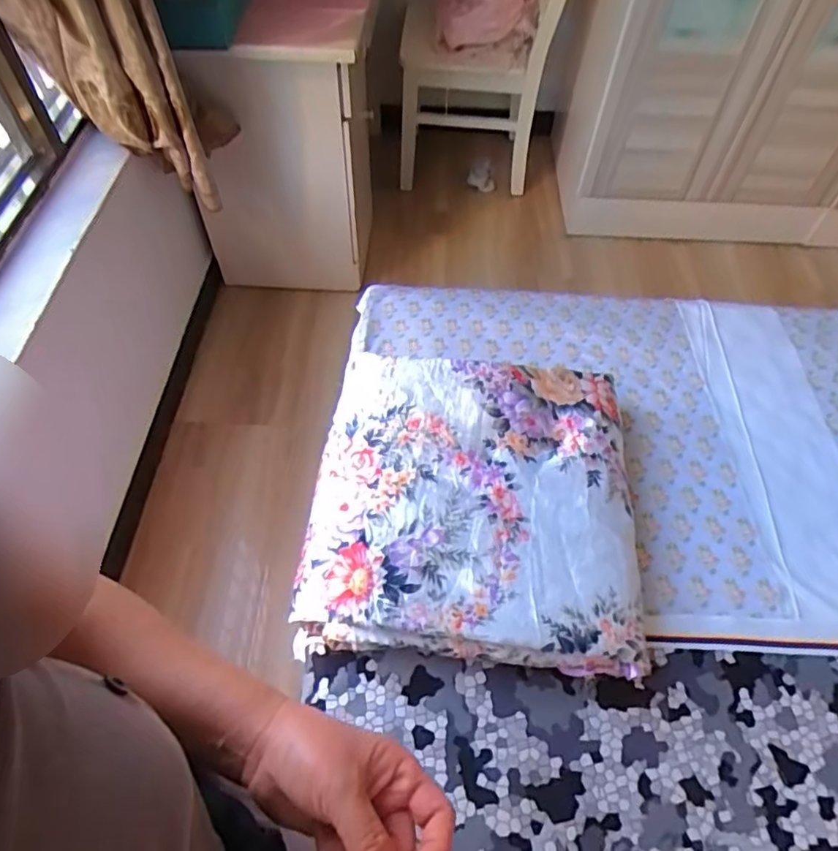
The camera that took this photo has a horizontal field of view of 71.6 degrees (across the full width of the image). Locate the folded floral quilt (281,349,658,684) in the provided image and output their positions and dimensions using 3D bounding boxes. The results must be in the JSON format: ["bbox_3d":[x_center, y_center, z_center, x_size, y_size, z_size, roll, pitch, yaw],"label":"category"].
[{"bbox_3d":[0.064,0.086,0.749,0.392,0.098,0.414,6,58,-1],"label":"folded floral quilt"}]

